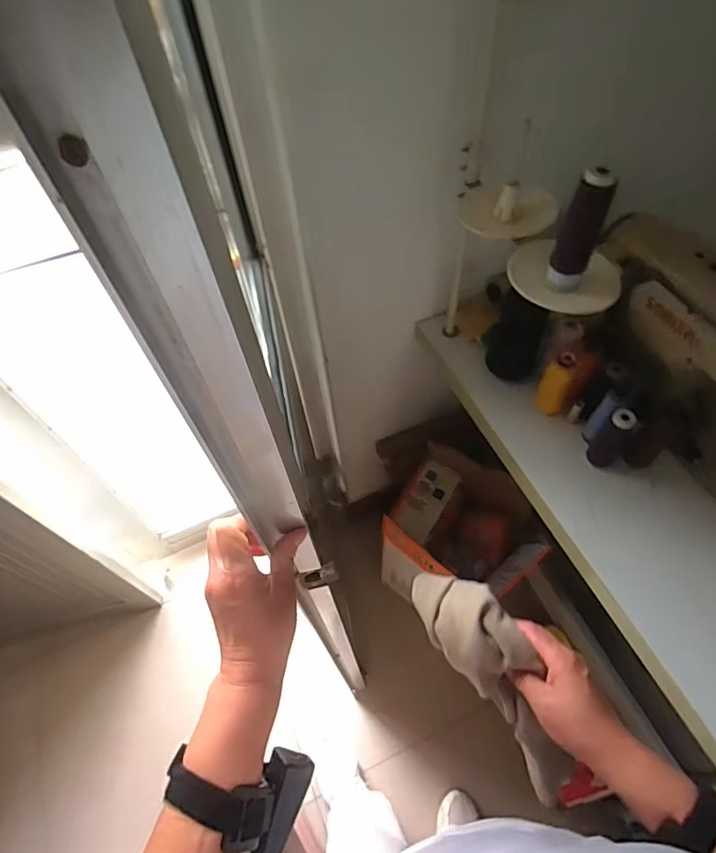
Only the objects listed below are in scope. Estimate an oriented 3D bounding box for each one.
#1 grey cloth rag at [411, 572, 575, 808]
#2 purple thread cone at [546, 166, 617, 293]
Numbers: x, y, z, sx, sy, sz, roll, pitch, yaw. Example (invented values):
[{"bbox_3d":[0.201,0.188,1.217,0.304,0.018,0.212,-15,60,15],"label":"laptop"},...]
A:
[{"bbox_3d":[0.136,0.241,0.480,0.078,0.077,0.219,-26,76,-14],"label":"grey cloth rag"},{"bbox_3d":[0.230,-0.200,0.515,0.036,0.126,0.031,13,58,11],"label":"purple thread cone"}]

